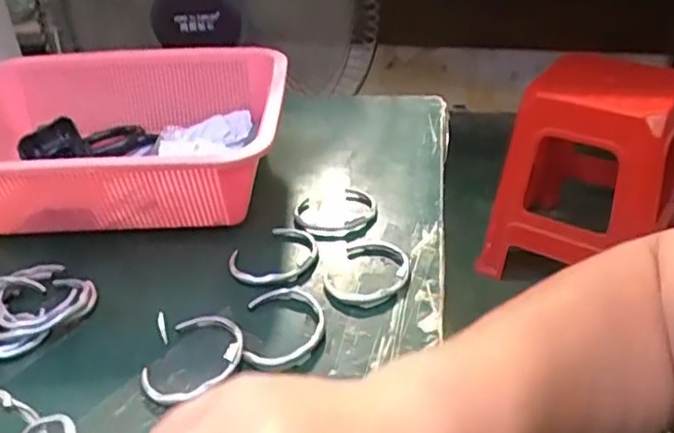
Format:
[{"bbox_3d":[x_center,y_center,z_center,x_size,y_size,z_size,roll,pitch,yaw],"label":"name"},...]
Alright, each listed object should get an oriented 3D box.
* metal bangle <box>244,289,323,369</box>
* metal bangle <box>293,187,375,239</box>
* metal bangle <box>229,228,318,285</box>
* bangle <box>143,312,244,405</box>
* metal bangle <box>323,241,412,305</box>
[{"bbox_3d":[-0.033,0.069,0.411,0.049,0.004,0.064,-4,35,-1],"label":"metal bangle"},{"bbox_3d":[-0.001,-0.006,0.517,0.066,0.007,0.066,-4,35,-1],"label":"metal bangle"},{"bbox_3d":[-0.044,0.029,0.470,0.052,0.004,0.069,26,44,35],"label":"metal bangle"},{"bbox_3d":[-0.085,0.085,0.390,0.055,0.008,0.067,11,37,19],"label":"bangle"},{"bbox_3d":[0.024,0.039,0.451,0.053,0.004,0.066,14,38,23],"label":"metal bangle"}]

